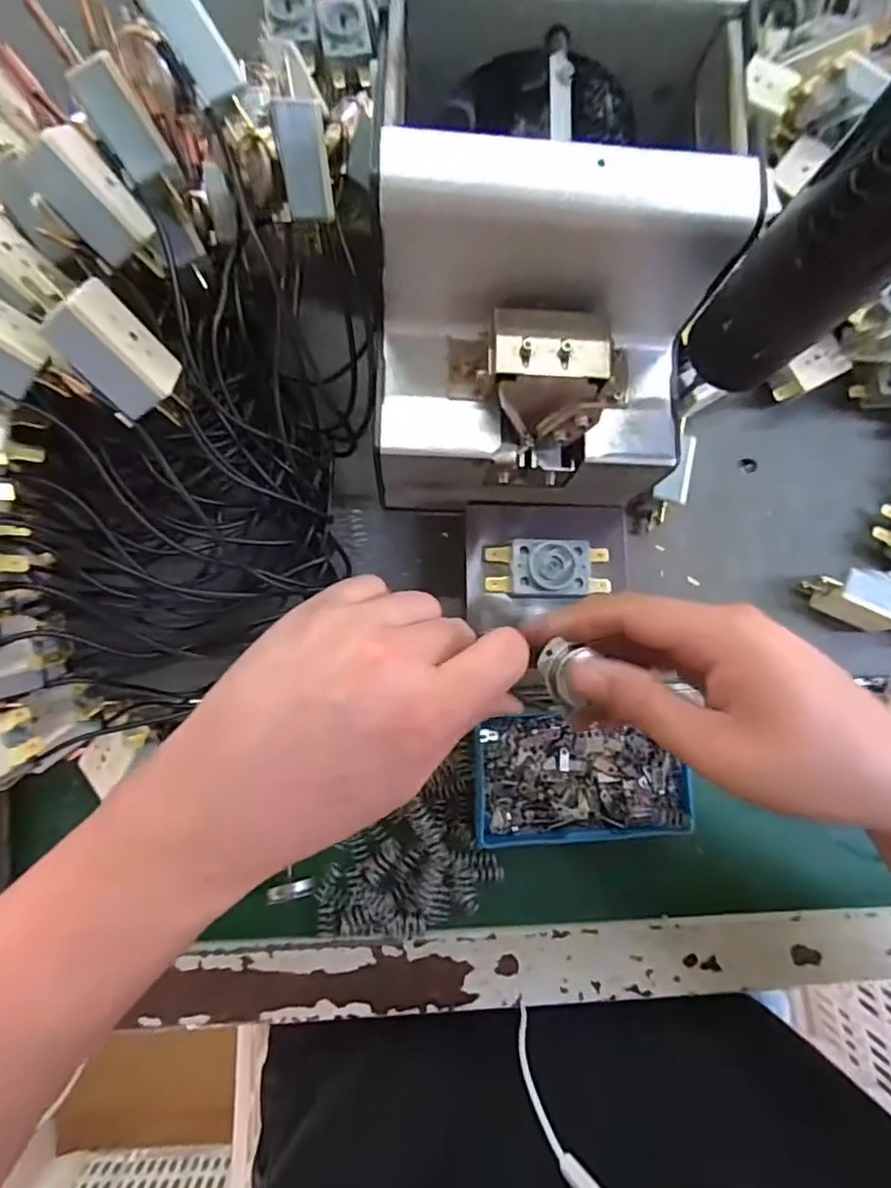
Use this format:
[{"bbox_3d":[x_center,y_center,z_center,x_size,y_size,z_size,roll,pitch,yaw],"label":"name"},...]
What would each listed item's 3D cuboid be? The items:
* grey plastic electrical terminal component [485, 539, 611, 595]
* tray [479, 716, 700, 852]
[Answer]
[{"bbox_3d":[0.051,-0.013,0.292,0.059,0.013,0.026,1,83,-4],"label":"grey plastic electrical terminal component"},{"bbox_3d":[0.072,0.098,0.325,0.113,0.019,0.062,-1,84,-4],"label":"tray"}]

